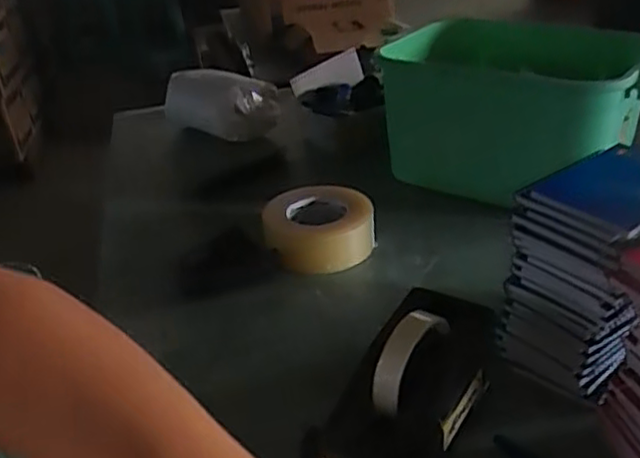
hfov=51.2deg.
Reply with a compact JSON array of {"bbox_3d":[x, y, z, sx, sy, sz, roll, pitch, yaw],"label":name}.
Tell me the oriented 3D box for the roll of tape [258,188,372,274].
[{"bbox_3d":[-0.001,-0.001,0.798,0.124,0.053,0.124,-4,31,2],"label":"roll of tape"}]

